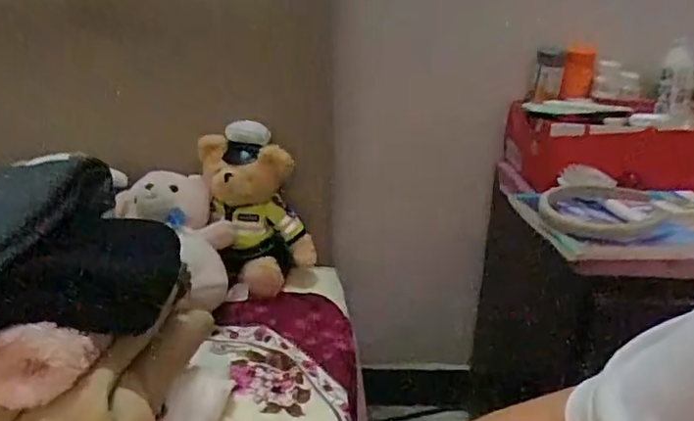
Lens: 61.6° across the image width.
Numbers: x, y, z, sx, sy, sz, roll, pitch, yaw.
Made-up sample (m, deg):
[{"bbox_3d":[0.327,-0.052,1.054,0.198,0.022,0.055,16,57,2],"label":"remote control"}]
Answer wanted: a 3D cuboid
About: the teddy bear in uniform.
[{"bbox_3d":[-0.147,-0.007,0.927,0.137,0.256,0.129,-8,9,45],"label":"teddy bear in uniform"}]

